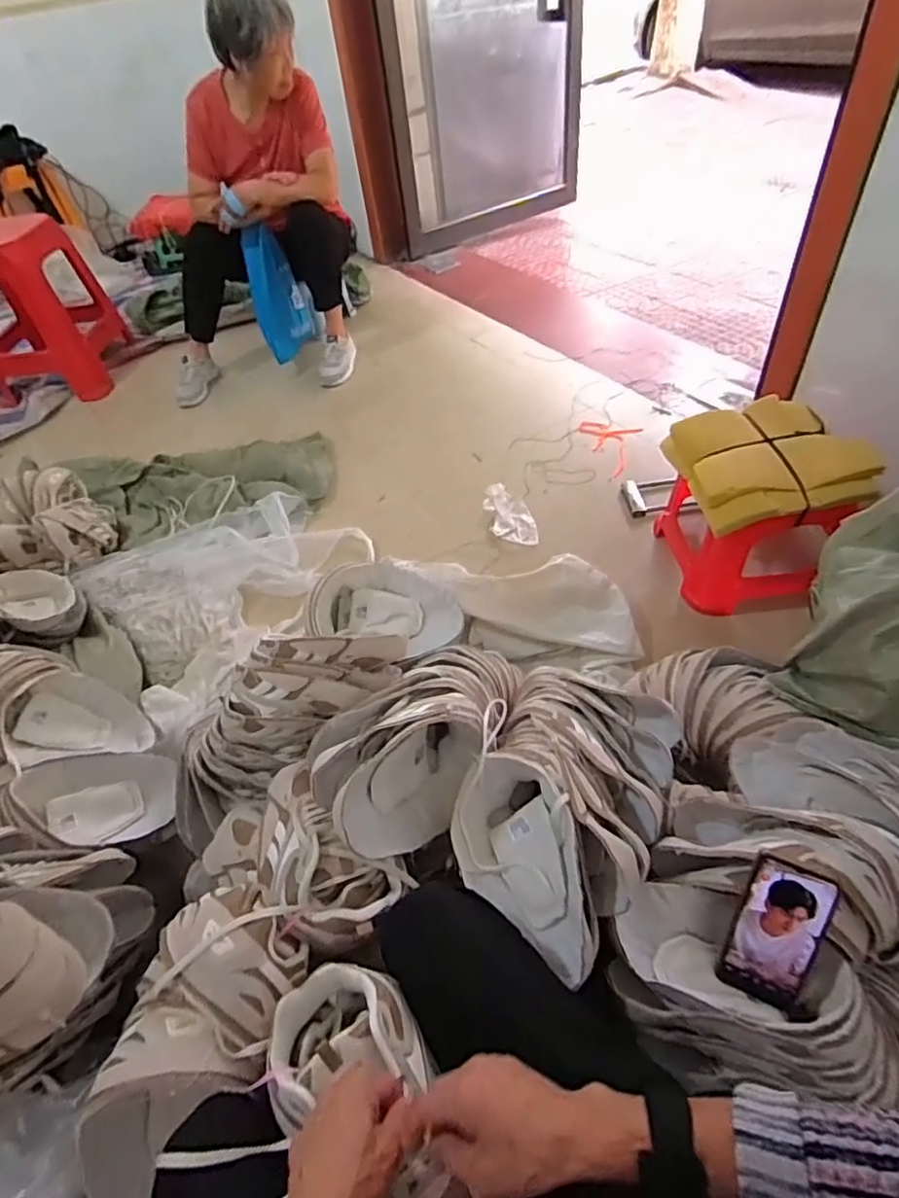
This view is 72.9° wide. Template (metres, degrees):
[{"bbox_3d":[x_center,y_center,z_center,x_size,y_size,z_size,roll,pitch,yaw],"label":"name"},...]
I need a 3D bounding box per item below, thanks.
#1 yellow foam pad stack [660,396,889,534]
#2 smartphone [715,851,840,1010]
[{"bbox_3d":[0.583,-0.251,1.117,0.292,0.080,0.272,-11,48,-2],"label":"yellow foam pad stack"},{"bbox_3d":[0.333,0.338,0.620,0.076,0.156,0.014,15,16,17],"label":"smartphone"}]

